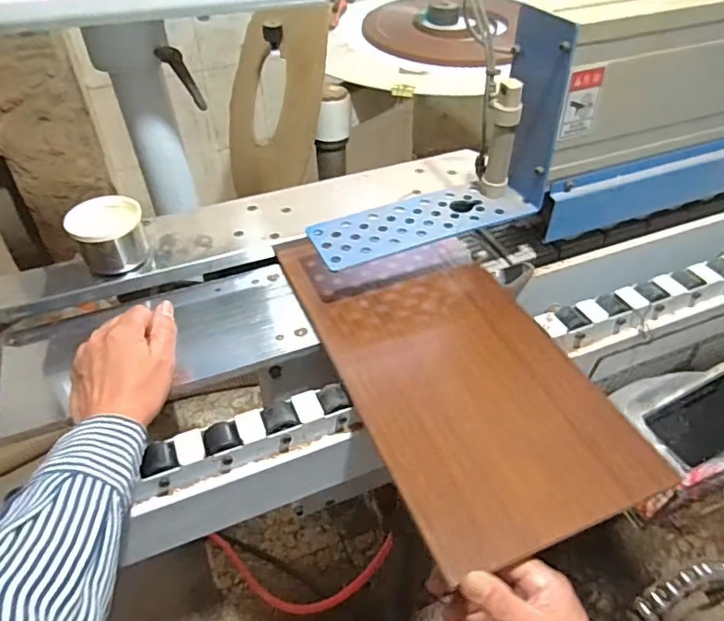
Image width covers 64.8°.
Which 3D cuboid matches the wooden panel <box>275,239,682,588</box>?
[{"bbox_3d":[0.077,0.040,0.517,0.198,0.018,0.365,-16,46,-16],"label":"wooden panel"}]

